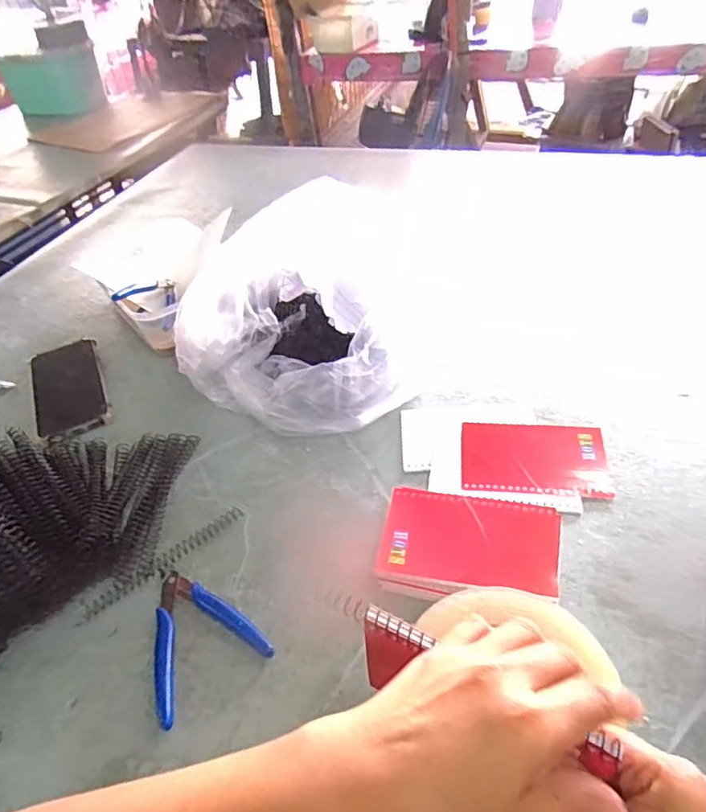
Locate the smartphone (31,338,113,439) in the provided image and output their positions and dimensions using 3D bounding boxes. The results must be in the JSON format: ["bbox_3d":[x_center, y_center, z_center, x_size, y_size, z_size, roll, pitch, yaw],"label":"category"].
[{"bbox_3d":[-0.336,-0.020,0.673,0.078,0.015,0.185,-22,46,-15],"label":"smartphone"}]

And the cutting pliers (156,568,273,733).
[{"bbox_3d":[-0.123,0.170,0.435,0.084,0.013,0.106,-28,48,-20],"label":"cutting pliers"}]

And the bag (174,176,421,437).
[{"bbox_3d":[-0.050,-0.103,0.597,0.227,0.181,0.197,13,48,20],"label":"bag"}]

